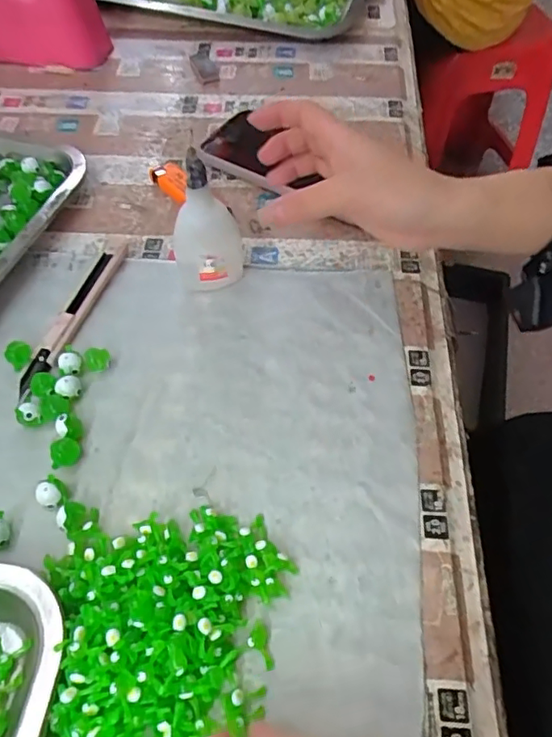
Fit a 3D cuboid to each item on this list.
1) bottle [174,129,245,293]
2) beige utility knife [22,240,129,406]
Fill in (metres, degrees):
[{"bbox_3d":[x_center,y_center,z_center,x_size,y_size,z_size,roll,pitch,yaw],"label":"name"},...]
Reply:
[{"bbox_3d":[-0.045,-0.095,0.366,0.044,0.102,0.026,-10,55,-7],"label":"bottle"},{"bbox_3d":[-0.135,-0.036,0.379,0.016,0.013,0.135,16,56,12],"label":"beige utility knife"}]

